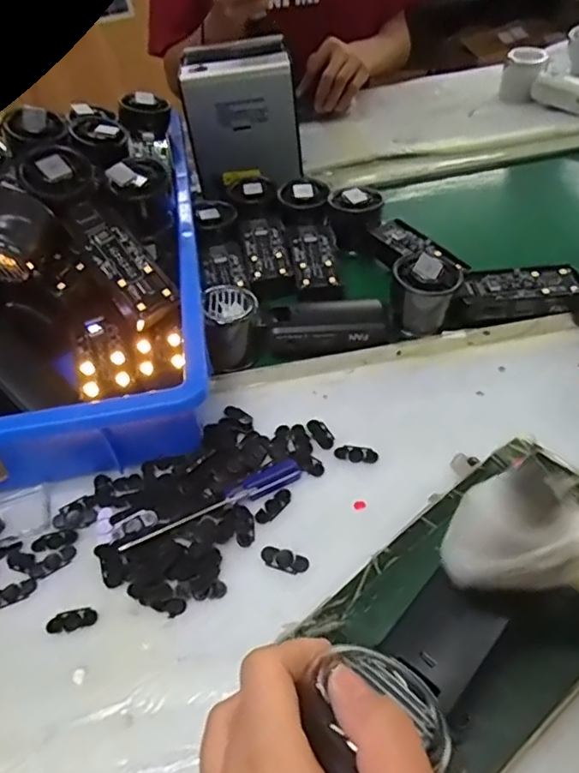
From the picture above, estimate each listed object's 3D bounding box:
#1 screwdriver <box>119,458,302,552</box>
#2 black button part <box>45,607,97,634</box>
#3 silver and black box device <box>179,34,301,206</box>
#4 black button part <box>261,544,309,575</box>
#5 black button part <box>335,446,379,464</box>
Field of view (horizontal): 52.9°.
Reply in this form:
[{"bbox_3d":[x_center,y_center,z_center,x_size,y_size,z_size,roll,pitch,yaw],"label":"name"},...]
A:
[{"bbox_3d":[-0.048,0.078,0.378,0.123,0.010,0.016,-26,43,-16],"label":"screwdriver"},{"bbox_3d":[-0.127,0.136,0.339,0.029,0.004,0.013,-15,41,-4],"label":"black button part"},{"bbox_3d":[-0.058,-0.322,0.695,0.123,0.134,0.099,-12,41,-1],"label":"silver and black box device"},{"bbox_3d":[-0.003,0.103,0.349,0.030,0.004,0.013,10,45,22],"label":"black button part"},{"bbox_3d":[0.046,0.046,0.401,0.029,0.004,0.012,4,43,17],"label":"black button part"}]

